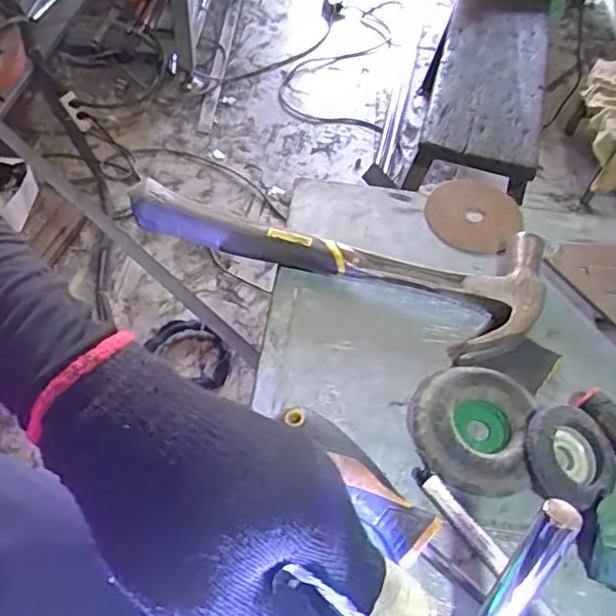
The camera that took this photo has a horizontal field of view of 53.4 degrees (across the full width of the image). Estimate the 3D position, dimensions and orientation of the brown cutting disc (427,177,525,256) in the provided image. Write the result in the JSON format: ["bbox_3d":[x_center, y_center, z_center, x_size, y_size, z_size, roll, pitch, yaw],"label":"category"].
[{"bbox_3d":[0.143,-0.081,0.525,0.077,0.011,0.084,1,56,-1],"label":"brown cutting disc"}]

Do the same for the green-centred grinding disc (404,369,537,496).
[{"bbox_3d":[0.105,0.077,0.400,0.076,0.020,0.081,2,54,-3],"label":"green-centred grinding disc"}]

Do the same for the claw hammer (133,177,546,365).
[{"bbox_3d":[0.021,-0.051,0.475,0.310,0.026,0.113,20,55,10],"label":"claw hammer"}]

